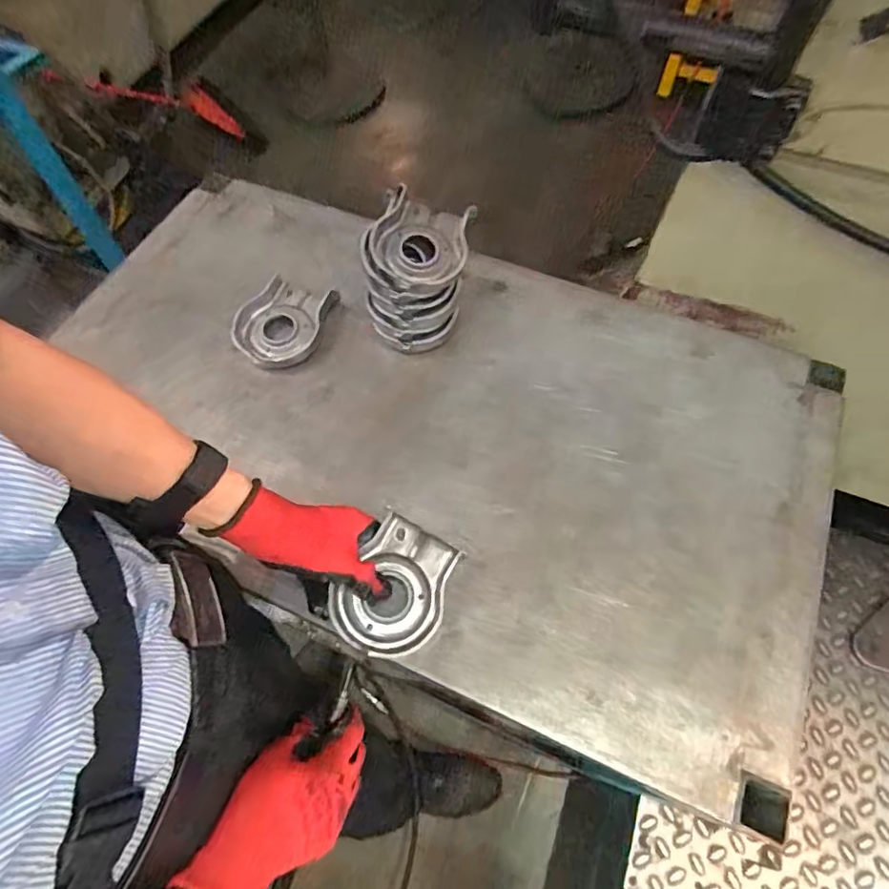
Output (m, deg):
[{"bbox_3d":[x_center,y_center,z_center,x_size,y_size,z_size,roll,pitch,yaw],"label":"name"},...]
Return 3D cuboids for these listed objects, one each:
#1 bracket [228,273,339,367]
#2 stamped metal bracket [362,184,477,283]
[{"bbox_3d":[-0.201,-0.153,0.669,0.096,0.025,0.128,17,64,9],"label":"bracket"},{"bbox_3d":[-0.029,-0.230,0.611,0.112,0.036,0.129,11,63,6],"label":"stamped metal bracket"}]

